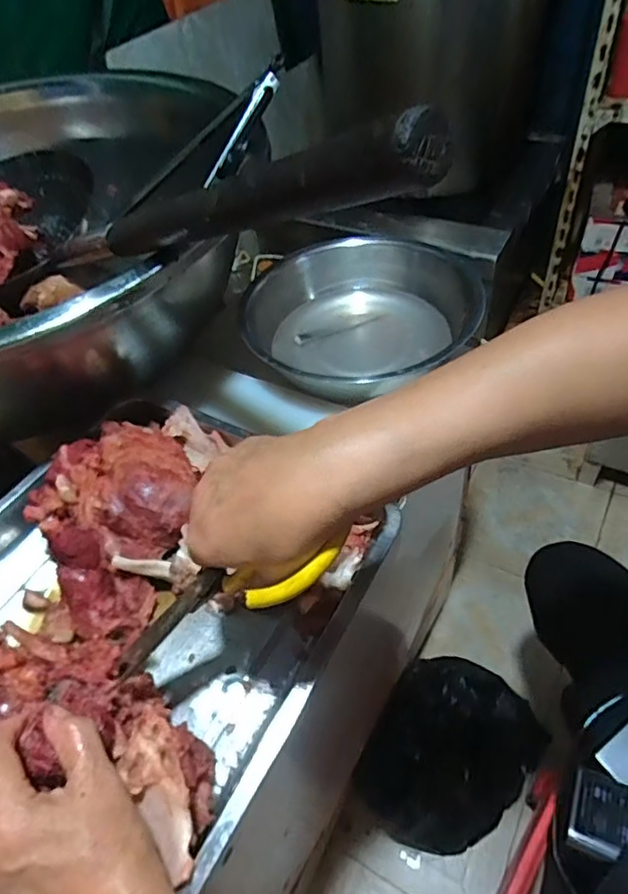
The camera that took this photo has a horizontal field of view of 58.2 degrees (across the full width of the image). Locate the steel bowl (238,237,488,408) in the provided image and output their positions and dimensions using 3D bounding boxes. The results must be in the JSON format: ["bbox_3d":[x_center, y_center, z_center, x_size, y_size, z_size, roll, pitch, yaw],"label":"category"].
[{"bbox_3d":[0.052,-0.142,0.665,0.251,0.086,0.231,-4,50,5],"label":"steel bowl"}]

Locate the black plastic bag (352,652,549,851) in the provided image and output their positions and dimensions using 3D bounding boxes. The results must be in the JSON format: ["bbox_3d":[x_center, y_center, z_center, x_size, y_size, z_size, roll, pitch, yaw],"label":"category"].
[{"bbox_3d":[0.237,0.495,0.930,0.247,0.122,0.315,22,57,24],"label":"black plastic bag"}]

